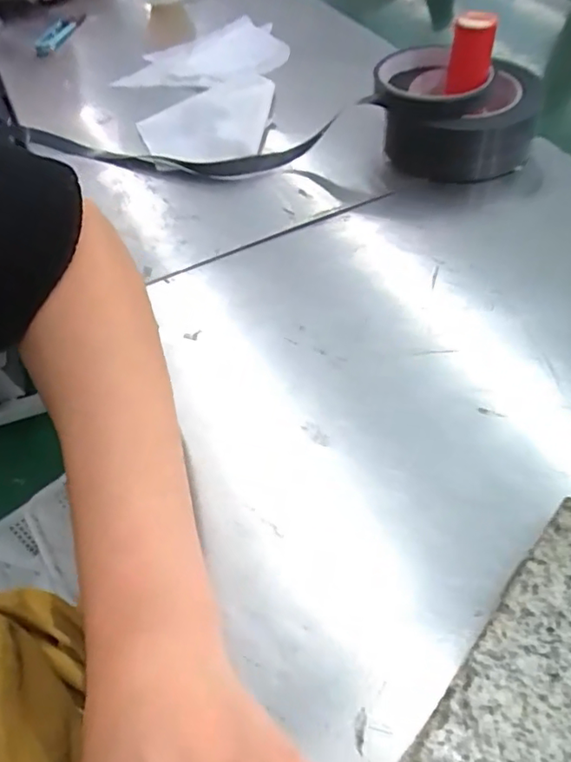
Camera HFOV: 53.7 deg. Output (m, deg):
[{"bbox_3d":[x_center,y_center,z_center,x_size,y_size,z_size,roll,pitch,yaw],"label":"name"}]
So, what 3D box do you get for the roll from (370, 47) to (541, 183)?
[{"bbox_3d":[0.137,-0.220,0.469,0.121,0.058,0.118,3,52,7],"label":"roll"}]

